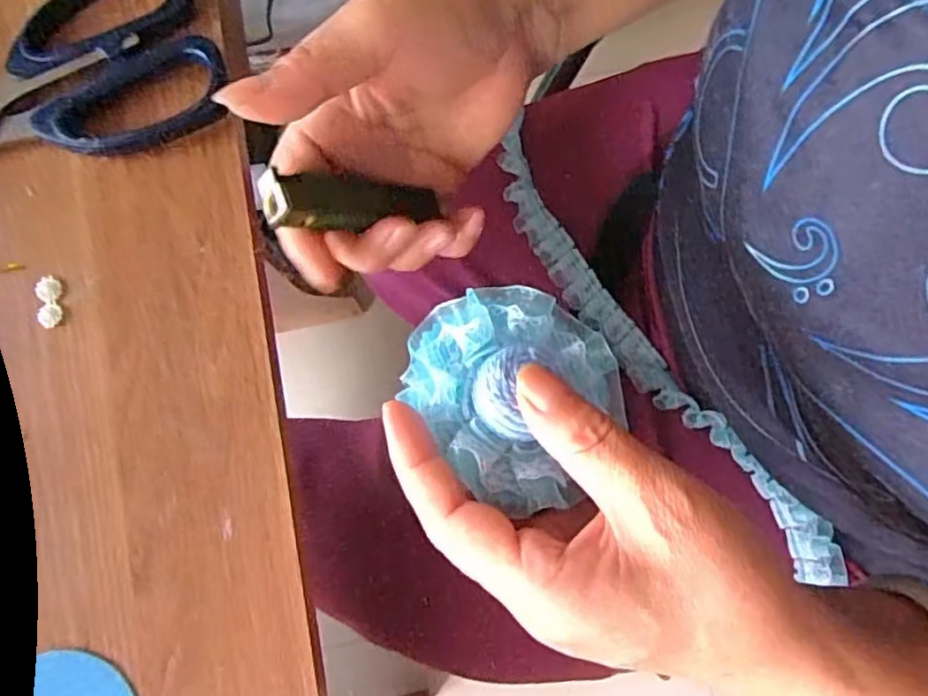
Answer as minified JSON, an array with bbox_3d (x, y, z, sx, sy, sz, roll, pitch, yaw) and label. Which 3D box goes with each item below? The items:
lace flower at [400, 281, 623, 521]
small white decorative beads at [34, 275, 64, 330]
[{"bbox_3d":[0.020,0.013,0.225,0.068,0.026,0.077,-39,81,-7],"label":"lace flower"},{"bbox_3d":[-0.164,-0.018,0.255,0.010,0.004,0.021,-9,79,-2],"label":"small white decorative beads"}]

